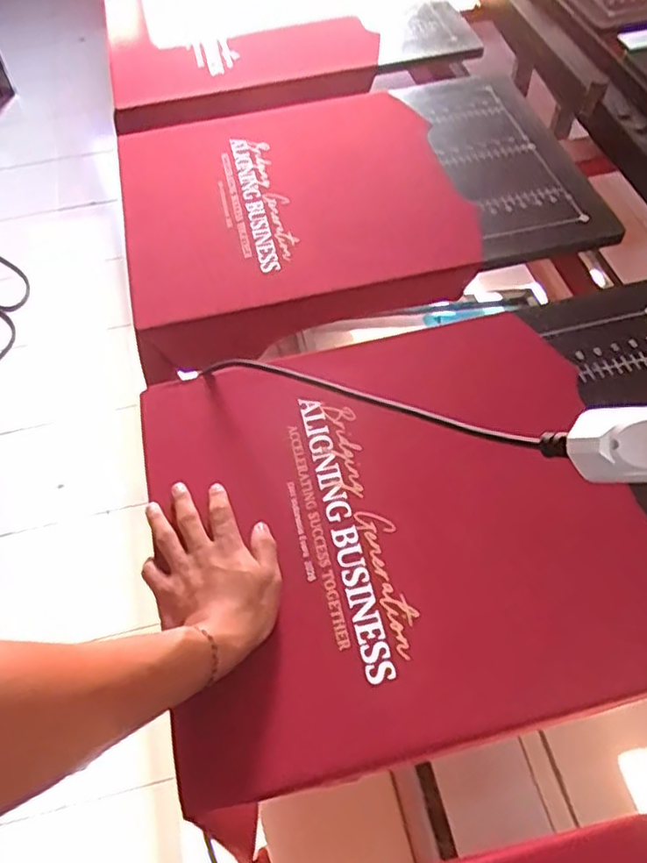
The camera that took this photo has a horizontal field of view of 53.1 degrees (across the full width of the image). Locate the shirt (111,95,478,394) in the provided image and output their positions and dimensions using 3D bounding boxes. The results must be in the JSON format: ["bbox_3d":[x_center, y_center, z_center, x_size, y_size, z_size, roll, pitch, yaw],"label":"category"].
[{"bbox_3d":[-0.042,-0.297,0.869,0.433,0.083,0.418,-11,57,-5],"label":"shirt"}]

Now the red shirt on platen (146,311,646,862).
[{"bbox_3d":[0.067,0.066,0.585,0.417,0.032,0.405,-13,57,-6],"label":"red shirt on platen"}]

